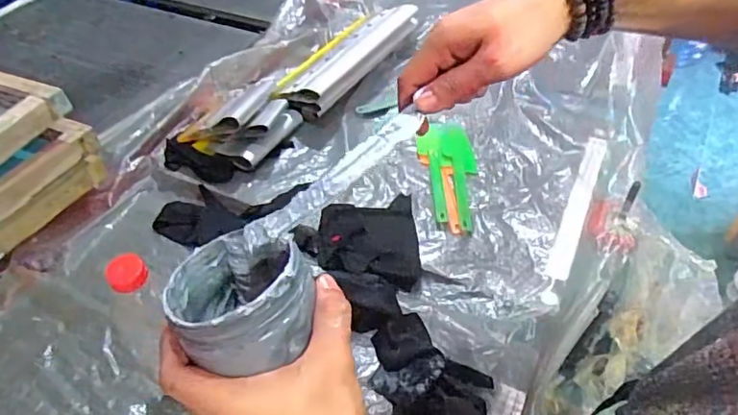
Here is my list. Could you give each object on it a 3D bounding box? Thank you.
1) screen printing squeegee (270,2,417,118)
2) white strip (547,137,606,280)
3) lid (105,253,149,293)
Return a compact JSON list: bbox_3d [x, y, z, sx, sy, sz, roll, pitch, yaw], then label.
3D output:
[{"bbox_3d":[-0.054,-0.307,1.088,0.165,0.070,0.397,19,48,21],"label":"screen printing squeegee"},{"bbox_3d":[0.324,-0.012,0.835,0.031,0.007,0.325,28,51,9],"label":"white strip"},{"bbox_3d":[-0.211,0.056,0.473,0.032,0.015,0.033,-4,48,4],"label":"lid"}]

